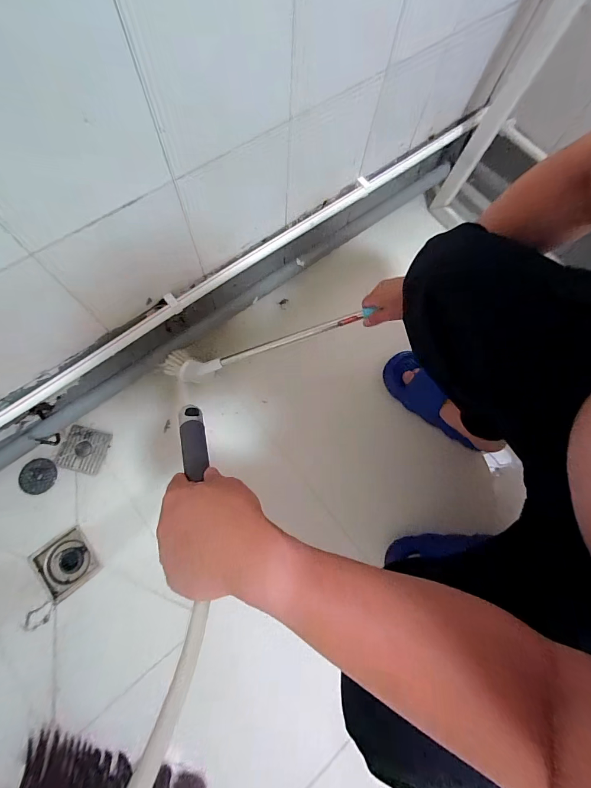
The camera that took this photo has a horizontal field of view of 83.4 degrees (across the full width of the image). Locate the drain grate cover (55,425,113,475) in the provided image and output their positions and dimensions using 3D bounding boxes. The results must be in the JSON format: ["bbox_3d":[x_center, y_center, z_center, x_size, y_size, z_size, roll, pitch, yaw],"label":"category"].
[{"bbox_3d":[-0.445,0.117,0.698,0.096,0.010,0.090,15,73,1],"label":"drain grate cover"}]

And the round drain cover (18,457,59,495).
[{"bbox_3d":[-0.532,0.170,0.686,0.064,0.013,0.070,11,72,-19],"label":"round drain cover"}]

